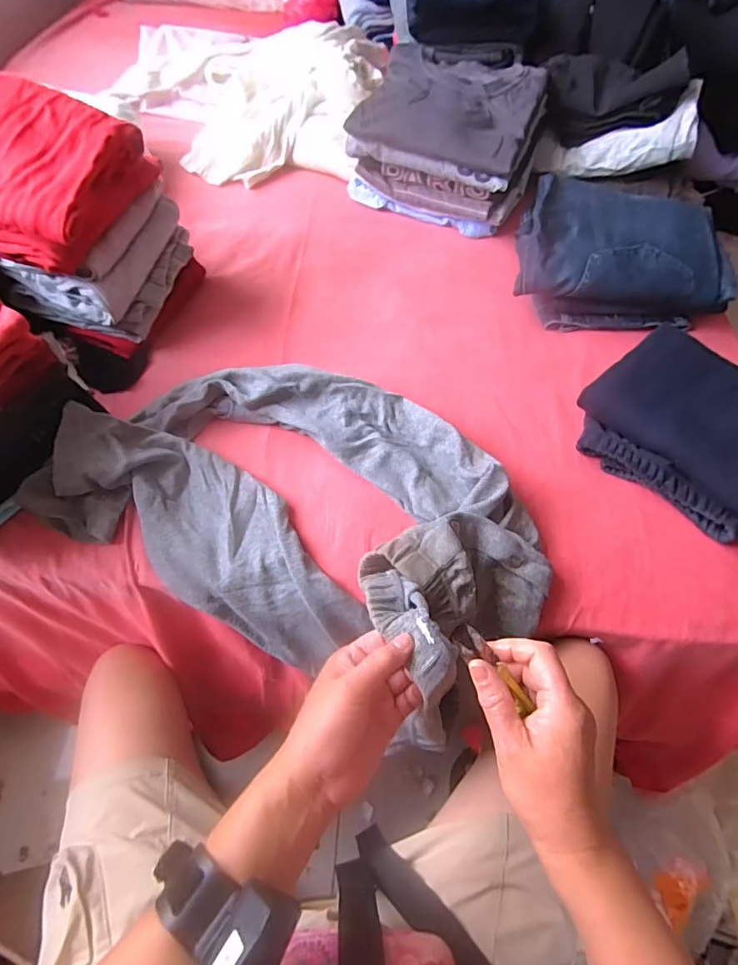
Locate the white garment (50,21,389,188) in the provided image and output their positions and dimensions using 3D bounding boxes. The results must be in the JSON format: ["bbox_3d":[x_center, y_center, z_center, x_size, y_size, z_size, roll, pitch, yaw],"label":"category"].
[{"bbox_3d":[-0.230,-0.725,0.903,0.483,0.109,0.409,11,61,5],"label":"white garment"}]

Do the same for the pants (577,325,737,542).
[{"bbox_3d":[0.399,-0.064,0.572,0.217,0.093,0.263,-40,69,-21],"label":"pants"}]

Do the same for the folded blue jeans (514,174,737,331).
[{"bbox_3d":[0.355,-0.331,0.714,0.274,0.104,0.192,4,60,0],"label":"folded blue jeans"}]

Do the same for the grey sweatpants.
[{"bbox_3d":[-0.060,0.008,0.526,0.503,0.186,0.300,25,63,12],"label":"grey sweatpants"}]

